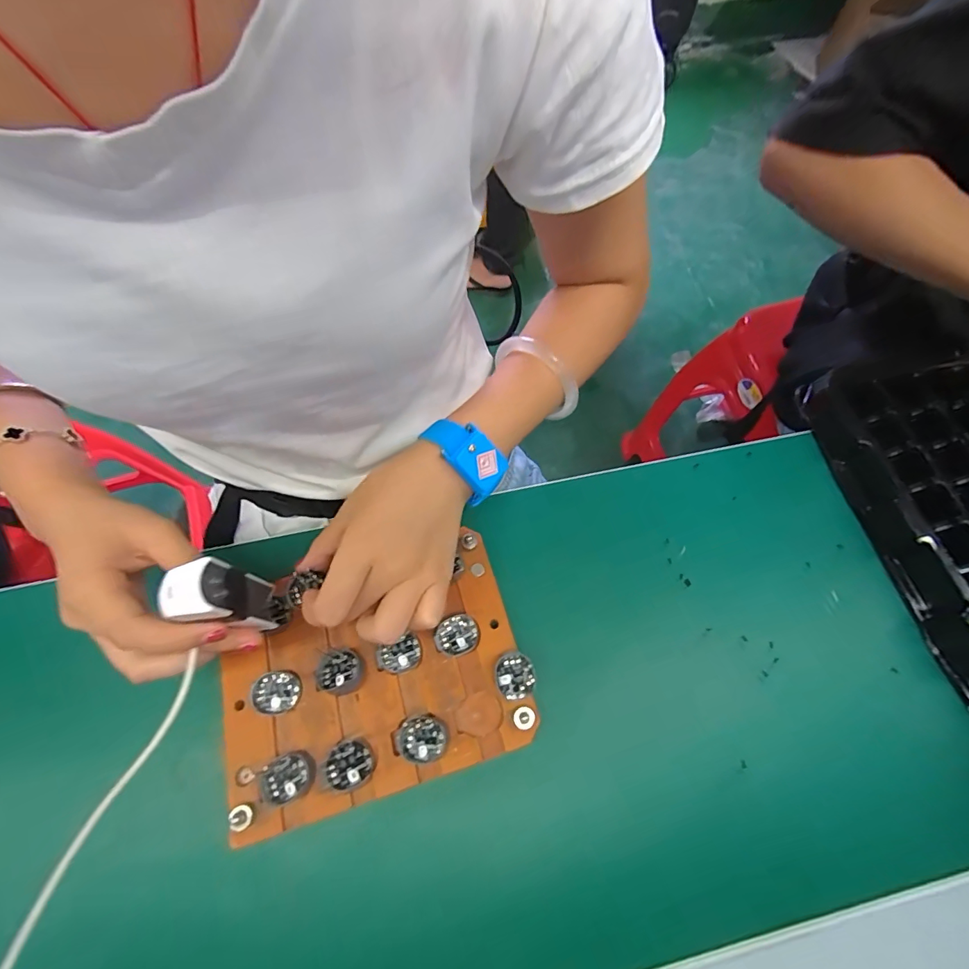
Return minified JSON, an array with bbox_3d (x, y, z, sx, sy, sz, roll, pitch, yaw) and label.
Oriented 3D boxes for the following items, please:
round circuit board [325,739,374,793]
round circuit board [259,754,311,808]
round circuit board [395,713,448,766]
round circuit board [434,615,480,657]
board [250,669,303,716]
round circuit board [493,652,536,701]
[{"bbox_3d":[-0.081,0.168,0.273,0.026,0.005,0.026,6,42,-5],"label":"round circuit board"},{"bbox_3d":[-0.118,0.174,0.269,0.029,0.009,0.023,-22,65,-13],"label":"round circuit board"},{"bbox_3d":[-0.038,0.156,0.279,0.032,0.011,0.026,3,62,0],"label":"round circuit board"},{"bbox_3d":[-0.018,0.103,0.307,0.029,0.008,0.024,-20,65,-12],"label":"round circuit board"},{"bbox_3d":[-0.132,0.133,0.290,0.027,0.010,0.026,1,62,-1],"label":"board"},{"bbox_3d":[0.019,0.123,0.292,0.025,0.005,0.027,-2,66,4],"label":"round circuit board"}]

